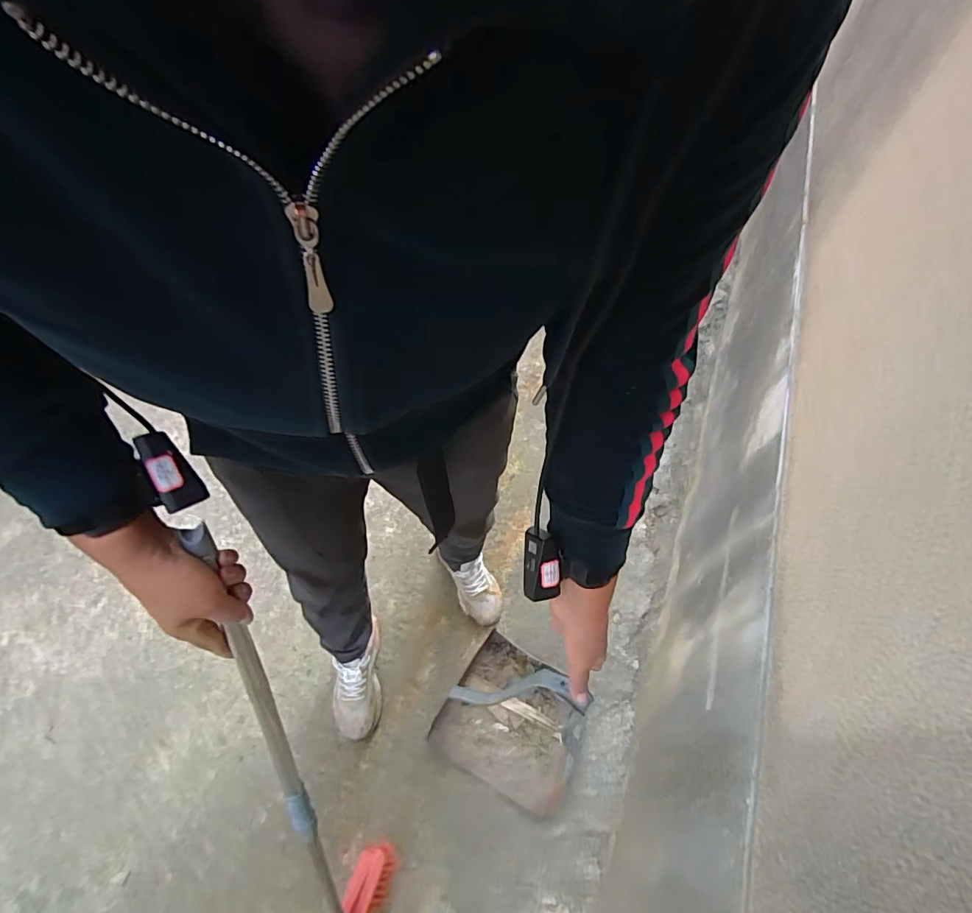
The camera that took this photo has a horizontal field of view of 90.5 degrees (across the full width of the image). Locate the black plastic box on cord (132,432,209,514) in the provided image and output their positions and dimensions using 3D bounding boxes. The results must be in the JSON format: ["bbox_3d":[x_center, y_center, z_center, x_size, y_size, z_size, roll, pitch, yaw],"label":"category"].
[{"bbox_3d":[-0.266,0.012,0.405,0.033,0.012,0.067,-38,106,-46],"label":"black plastic box on cord"}]

